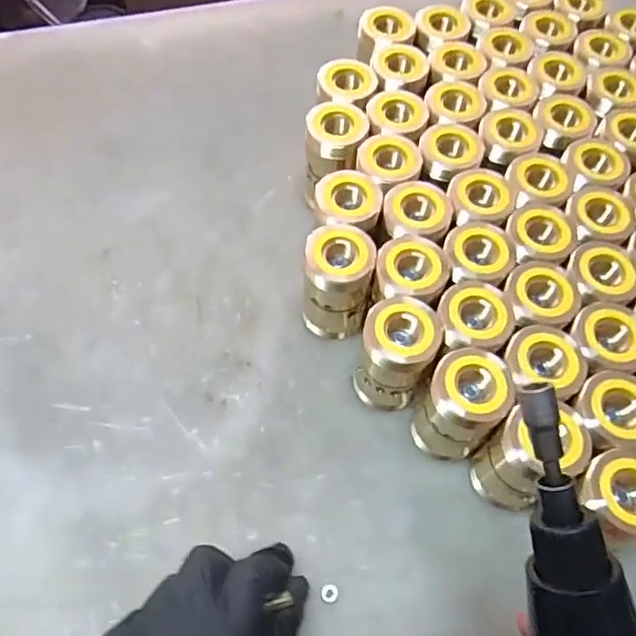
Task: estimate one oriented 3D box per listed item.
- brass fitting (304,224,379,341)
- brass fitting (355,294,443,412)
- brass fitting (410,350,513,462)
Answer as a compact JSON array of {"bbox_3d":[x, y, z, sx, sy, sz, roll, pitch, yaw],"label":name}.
[{"bbox_3d":[0.012,-0.019,0.359,0.040,0.074,0.033,2,62,0],"label":"brass fitting"},{"bbox_3d":[0.044,0.024,0.338,0.039,0.074,0.041,1,62,-1],"label":"brass fitting"},{"bbox_3d":[0.078,0.050,0.323,0.038,0.074,0.039,1,62,-1],"label":"brass fitting"}]

